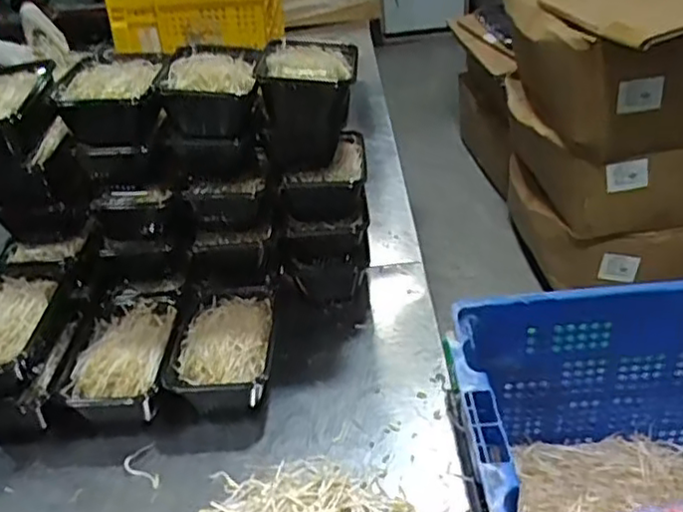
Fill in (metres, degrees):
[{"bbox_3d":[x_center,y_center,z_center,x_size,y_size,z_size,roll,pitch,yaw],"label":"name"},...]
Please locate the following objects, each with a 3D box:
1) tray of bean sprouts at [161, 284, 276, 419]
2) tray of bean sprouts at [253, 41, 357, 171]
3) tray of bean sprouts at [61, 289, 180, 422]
[{"bbox_3d":[-0.143,0.115,0.835,0.119,0.061,0.185,-3,35,5],"label":"tray of bean sprouts"},{"bbox_3d":[-0.039,-0.193,0.854,0.118,0.123,0.157,-3,35,5],"label":"tray of bean sprouts"},{"bbox_3d":[-0.265,0.126,0.841,0.114,0.059,0.185,-4,35,4],"label":"tray of bean sprouts"}]

